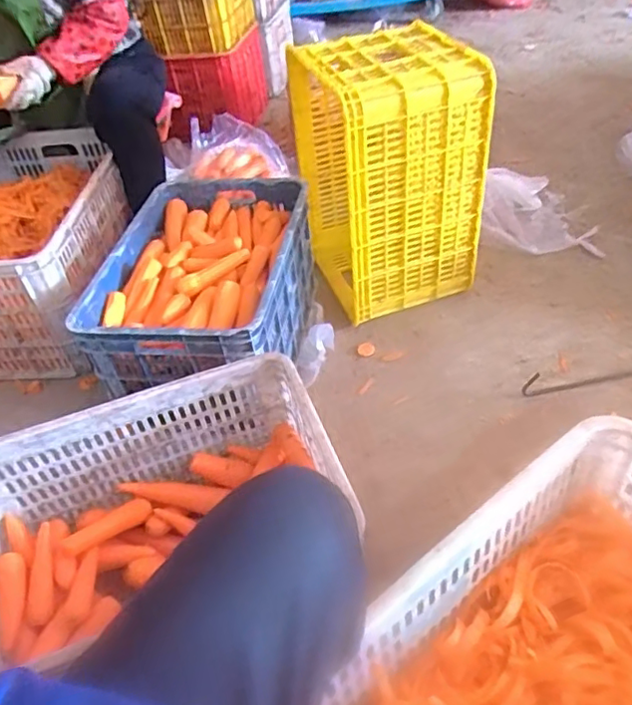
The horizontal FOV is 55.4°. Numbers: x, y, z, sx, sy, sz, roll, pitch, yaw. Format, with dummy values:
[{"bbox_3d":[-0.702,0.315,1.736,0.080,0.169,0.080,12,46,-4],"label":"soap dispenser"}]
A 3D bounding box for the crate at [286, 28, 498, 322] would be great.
[{"bbox_3d":[0.153,-0.394,1.342,0.300,0.517,0.365,-17,44,-9],"label":"crate"}]

